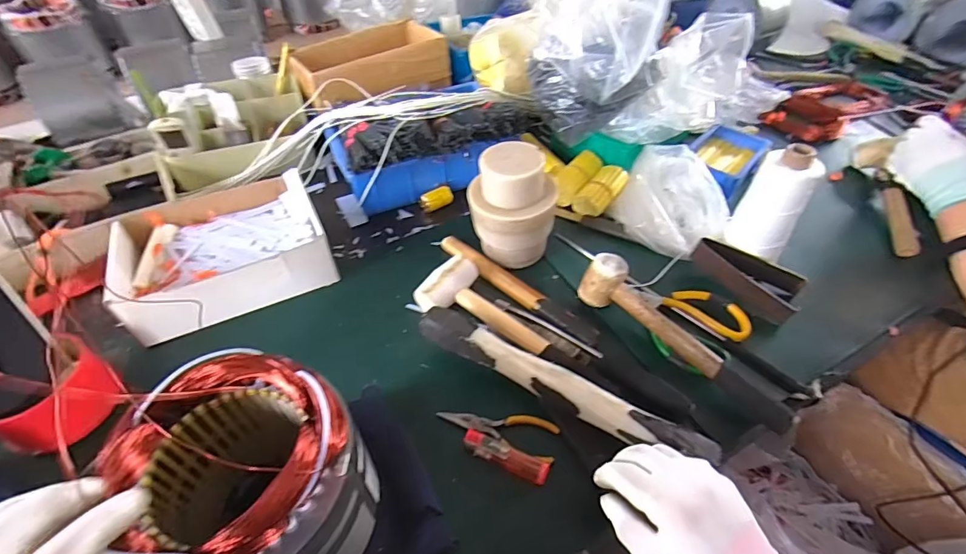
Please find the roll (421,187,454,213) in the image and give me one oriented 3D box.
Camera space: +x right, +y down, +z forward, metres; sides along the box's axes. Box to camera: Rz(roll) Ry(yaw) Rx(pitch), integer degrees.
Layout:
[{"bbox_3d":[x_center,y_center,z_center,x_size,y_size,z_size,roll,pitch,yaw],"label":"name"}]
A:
[{"bbox_3d":[-0.072,-0.124,0.721,0.055,0.021,0.023,-31,54,-25],"label":"roll"}]

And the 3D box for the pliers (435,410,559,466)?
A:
[{"bbox_3d":[0.014,0.152,0.461,0.121,0.013,0.044,13,48,12],"label":"pliers"}]

